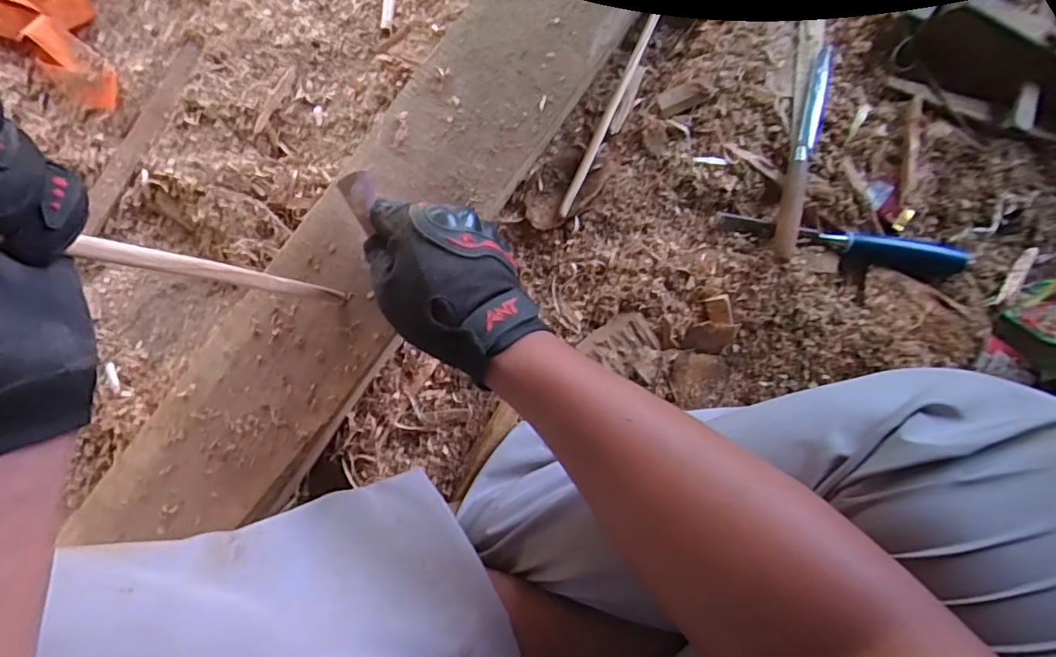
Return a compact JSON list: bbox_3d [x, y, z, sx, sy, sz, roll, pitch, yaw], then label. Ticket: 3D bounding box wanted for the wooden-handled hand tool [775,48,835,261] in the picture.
[{"bbox_3d":[0.264,-0.169,0.528,0.022,0.024,0.215,18,86,-4],"label":"wooden-handled hand tool"}]

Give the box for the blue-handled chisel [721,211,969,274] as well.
[{"bbox_3d":[0.300,-0.080,0.523,0.234,0.032,0.030,10,86,-1],"label":"blue-handled chisel"}]

